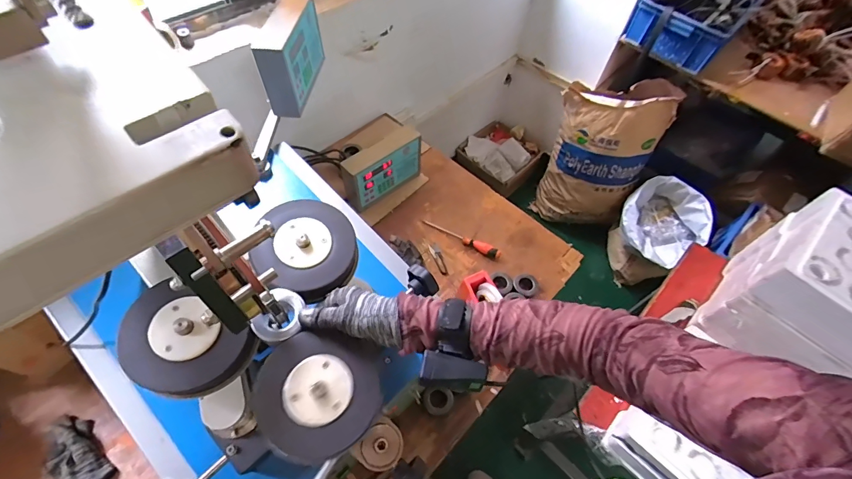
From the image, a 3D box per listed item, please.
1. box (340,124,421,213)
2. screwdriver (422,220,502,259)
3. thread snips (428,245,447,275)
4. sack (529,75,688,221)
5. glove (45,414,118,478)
[{"bbox_3d":[-0.117,-0.193,1.064,0.232,0.160,0.066,-35,66,-24],"label":"box"},{"bbox_3d":[0.096,-0.009,1.036,0.225,0.026,0.033,29,59,13],"label":"screwdriver"},{"bbox_3d":[0.034,0.051,1.015,0.024,0.010,0.096,-16,60,-15],"label":"thread snips"},{"bbox_3d":[0.737,-0.385,1.686,0.410,0.605,0.356,29,59,13],"label":"sack"},{"bbox_3d":[-0.651,0.398,0.717,0.156,0.034,0.083,39,62,19],"label":"glove"}]

